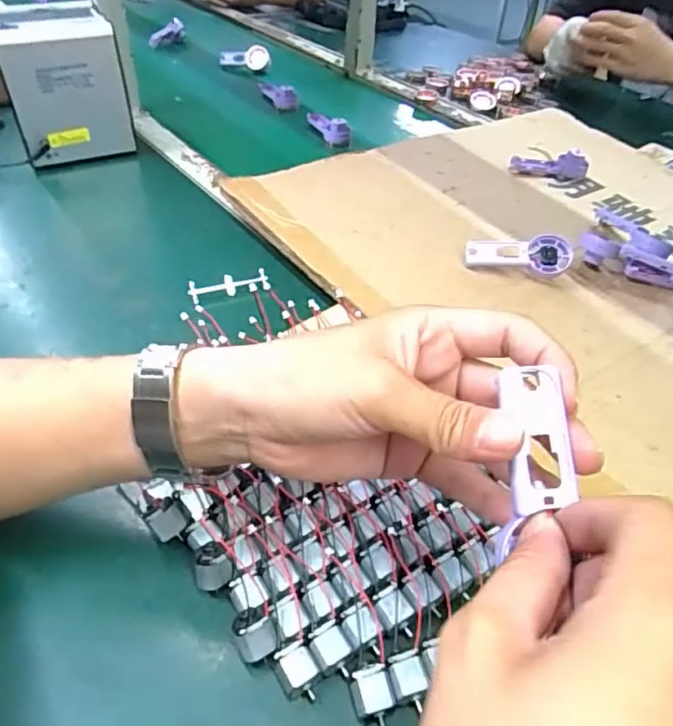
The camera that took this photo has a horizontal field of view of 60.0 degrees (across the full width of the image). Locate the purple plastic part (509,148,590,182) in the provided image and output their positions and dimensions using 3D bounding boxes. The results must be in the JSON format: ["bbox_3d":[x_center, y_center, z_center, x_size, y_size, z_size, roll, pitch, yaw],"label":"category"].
[{"bbox_3d":[0.259,-0.238,0.706,0.092,0.025,0.031,0,43,-5],"label":"purple plastic part"}]

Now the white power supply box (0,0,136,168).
[{"bbox_3d":[-0.325,-0.334,0.693,0.124,0.135,0.118,-17,47,-22],"label":"white power supply box"}]

